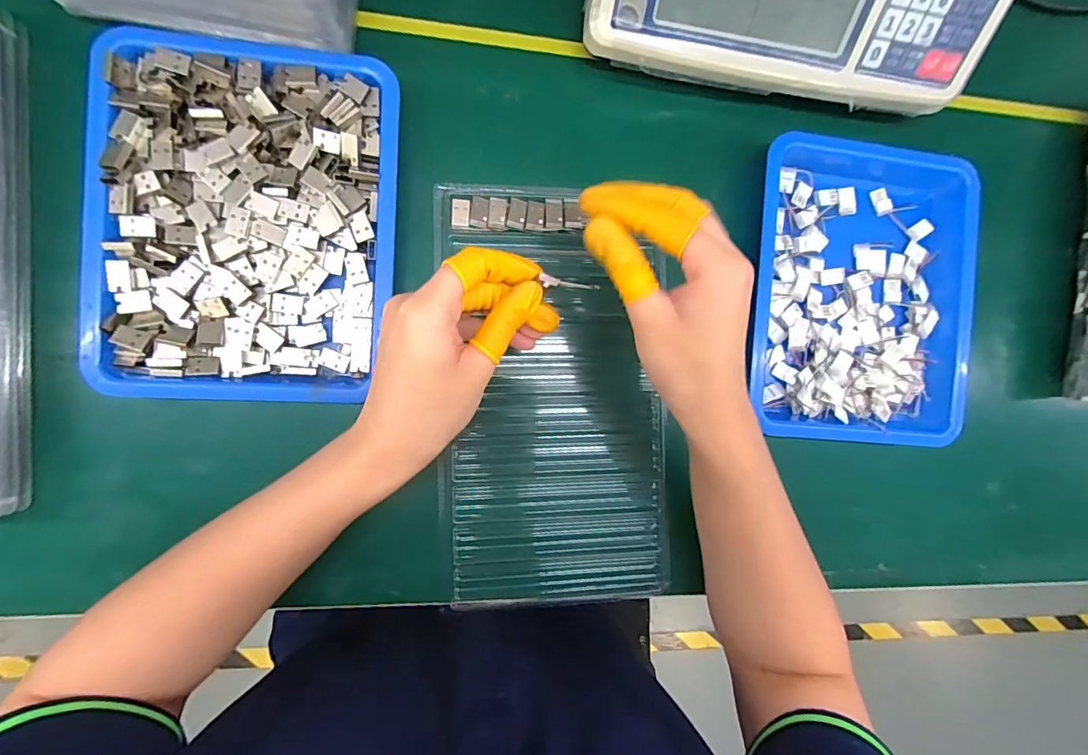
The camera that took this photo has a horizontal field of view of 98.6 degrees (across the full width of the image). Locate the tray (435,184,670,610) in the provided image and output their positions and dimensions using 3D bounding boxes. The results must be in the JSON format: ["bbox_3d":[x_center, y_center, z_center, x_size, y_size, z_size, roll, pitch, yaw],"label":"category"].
[{"bbox_3d":[0.008,0.014,0.332,0.155,0.019,0.289,-2,91,-8],"label":"tray"}]

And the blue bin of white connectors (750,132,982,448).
[{"bbox_3d":[0.235,-0.066,0.351,0.171,0.039,0.225,4,91,-8],"label":"blue bin of white connectors"}]

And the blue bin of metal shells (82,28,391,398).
[{"bbox_3d":[-0.180,-0.096,0.294,0.168,0.032,0.215,3,91,-8],"label":"blue bin of metal shells"}]

